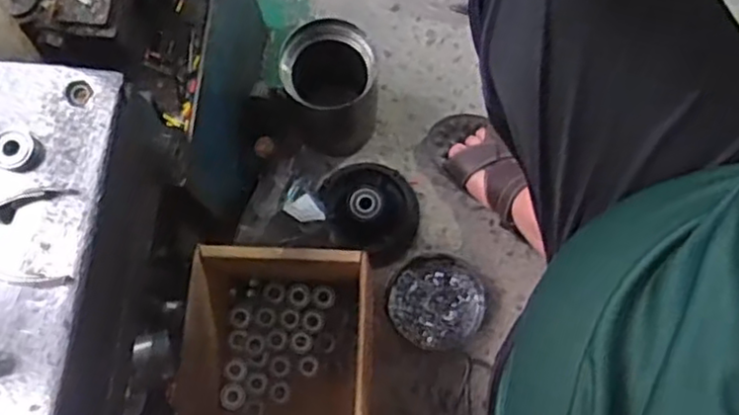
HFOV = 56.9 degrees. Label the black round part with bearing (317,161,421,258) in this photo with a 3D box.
[{"bbox_3d":[-0.001,-0.003,0.913,0.134,0.064,0.124,0,76,1],"label":"black round part with bearing"}]

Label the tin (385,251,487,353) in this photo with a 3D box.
[{"bbox_3d":[0.091,0.126,0.909,0.124,0.029,0.118,0,76,1],"label":"tin"}]

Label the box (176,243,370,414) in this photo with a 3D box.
[{"bbox_3d":[-0.099,0.216,0.781,0.193,0.196,0.303,1,76,1],"label":"box"}]

